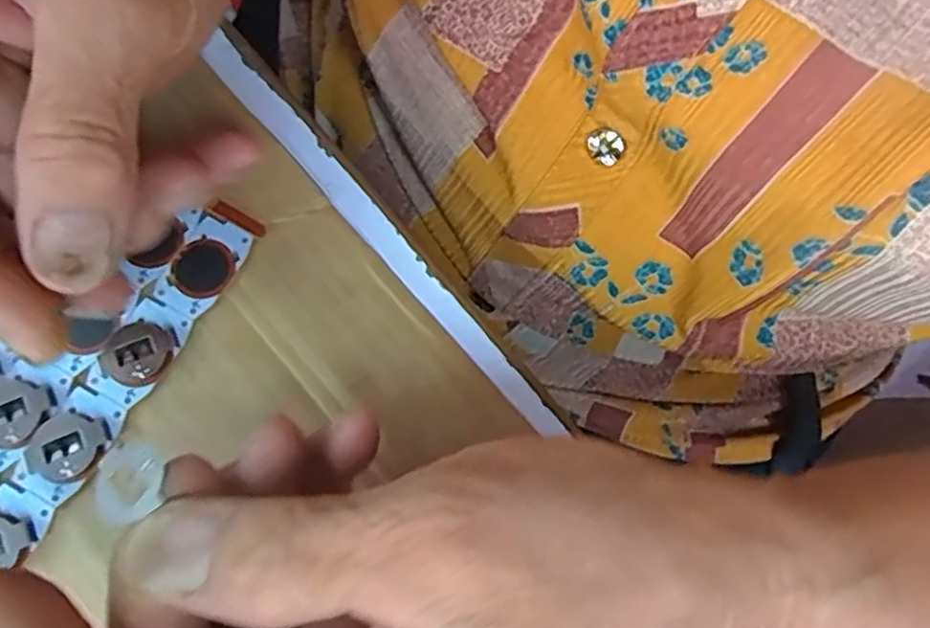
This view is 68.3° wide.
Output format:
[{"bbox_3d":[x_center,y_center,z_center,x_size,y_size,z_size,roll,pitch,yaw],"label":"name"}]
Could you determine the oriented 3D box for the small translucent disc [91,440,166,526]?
[{"bbox_3d":[-0.069,0.034,0.140,0.015,0.004,0.017,-22,53,3],"label":"small translucent disc"}]

